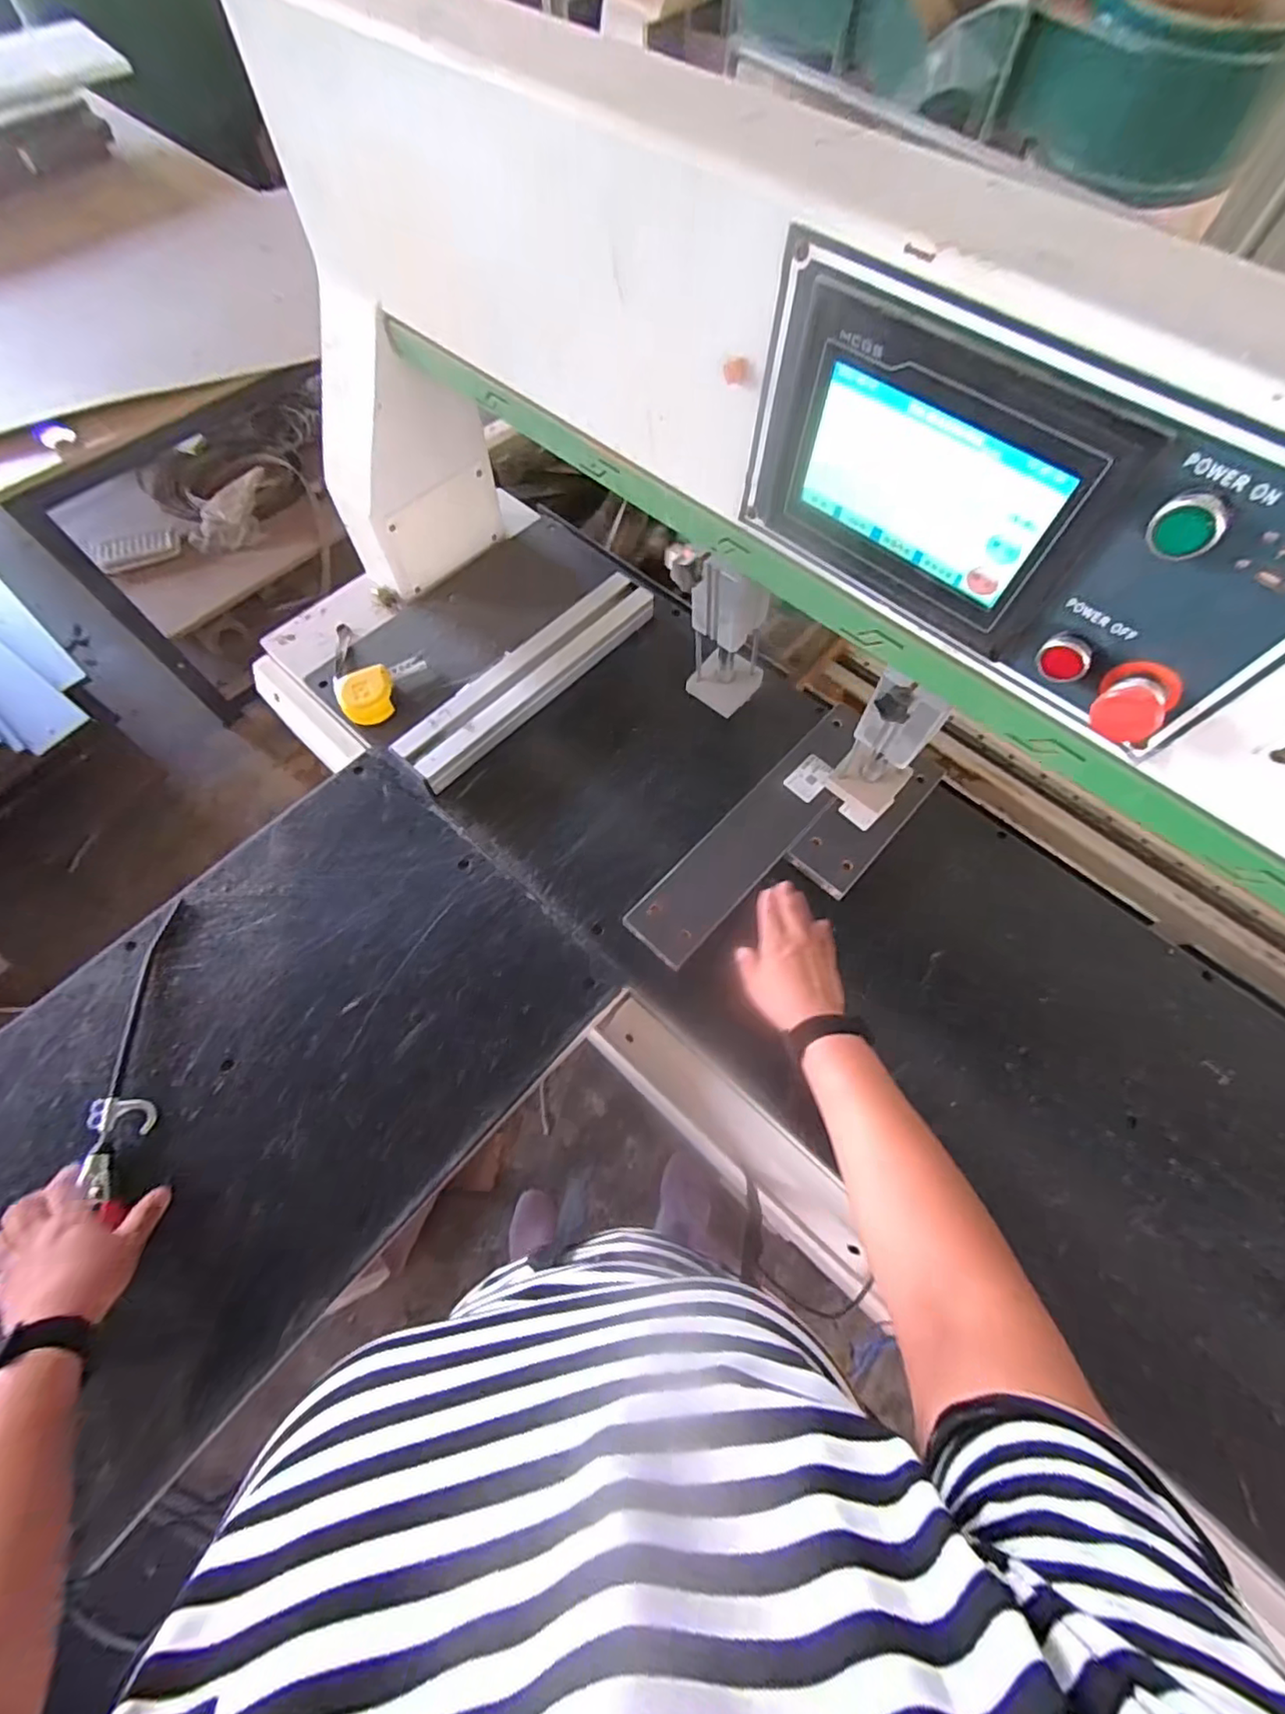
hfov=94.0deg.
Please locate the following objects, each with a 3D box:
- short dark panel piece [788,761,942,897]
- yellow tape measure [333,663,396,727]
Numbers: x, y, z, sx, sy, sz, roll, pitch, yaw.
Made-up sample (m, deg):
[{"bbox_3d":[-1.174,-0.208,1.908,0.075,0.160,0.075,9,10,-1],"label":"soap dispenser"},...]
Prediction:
[{"bbox_3d":[0.274,-0.052,0.726,0.083,0.021,0.220,41,72,15],"label":"short dark panel piece"},{"bbox_3d":[-0.361,-0.213,0.783,0.071,0.042,0.062,-14,67,-7],"label":"yellow tape measure"}]

